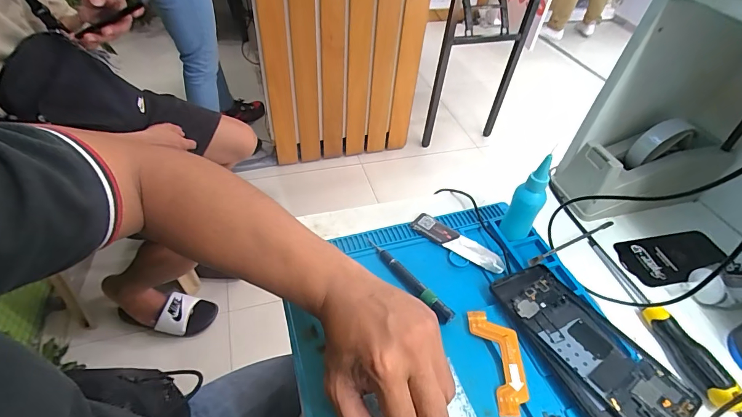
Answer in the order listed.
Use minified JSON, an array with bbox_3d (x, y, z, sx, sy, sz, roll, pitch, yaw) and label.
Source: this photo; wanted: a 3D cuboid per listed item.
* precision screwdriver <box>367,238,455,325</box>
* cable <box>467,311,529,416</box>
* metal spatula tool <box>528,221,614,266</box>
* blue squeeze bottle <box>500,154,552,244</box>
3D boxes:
[{"bbox_3d":[0.040,0.075,0.414,0.016,0.015,0.131,-28,55,-27],"label":"precision screwdriver"},{"bbox_3d":[0.126,0.143,0.358,0.039,0.004,0.096,-13,51,0],"label":"cable"},{"bbox_3d":[0.254,0.040,0.466,0.163,0.012,0.007,-21,52,-22],"label":"metal spatula tool"},{"bbox_3d":[0.183,-0.006,0.435,0.027,0.117,0.028,-3,47,-8],"label":"blue squeeze bottle"}]

